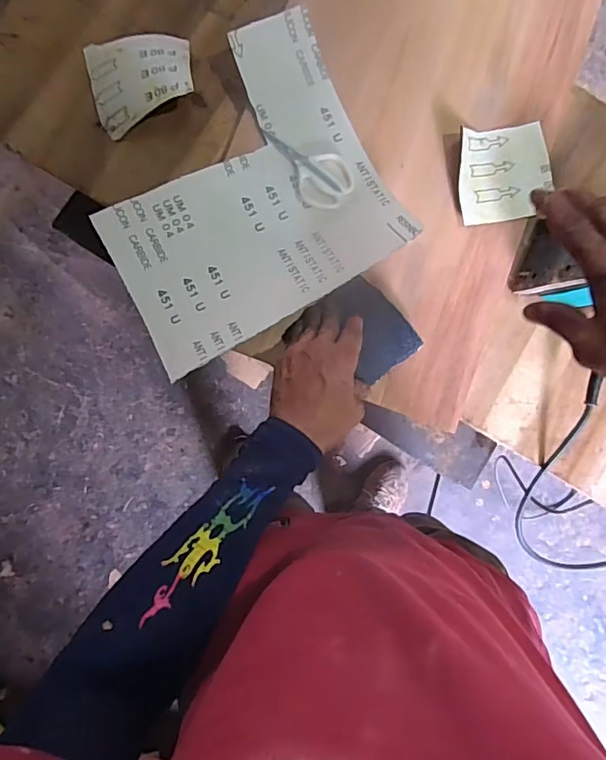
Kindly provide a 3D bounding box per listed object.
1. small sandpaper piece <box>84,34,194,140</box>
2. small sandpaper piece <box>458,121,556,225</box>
[{"bbox_3d":[-0.179,-0.341,0.567,0.119,0.046,0.108,-19,88,-7],"label":"small sandpaper piece"},{"bbox_3d":[0.231,-0.237,0.592,0.108,0.014,0.108,-6,86,-6],"label":"small sandpaper piece"}]

